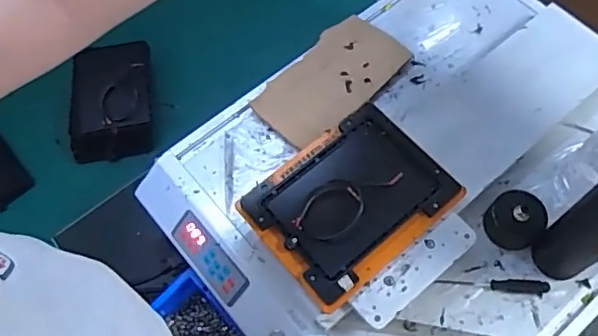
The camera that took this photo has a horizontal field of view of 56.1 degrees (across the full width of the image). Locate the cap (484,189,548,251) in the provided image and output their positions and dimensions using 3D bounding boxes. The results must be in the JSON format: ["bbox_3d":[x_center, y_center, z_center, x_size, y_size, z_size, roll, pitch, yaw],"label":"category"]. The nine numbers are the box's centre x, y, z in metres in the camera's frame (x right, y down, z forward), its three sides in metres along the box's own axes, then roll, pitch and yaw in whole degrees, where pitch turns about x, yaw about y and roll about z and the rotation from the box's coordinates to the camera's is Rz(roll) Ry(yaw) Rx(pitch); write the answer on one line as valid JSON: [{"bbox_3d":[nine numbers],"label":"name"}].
[{"bbox_3d":[0.234,0.057,0.607,0.051,0.049,0.054,-1,64,1],"label":"cap"}]

